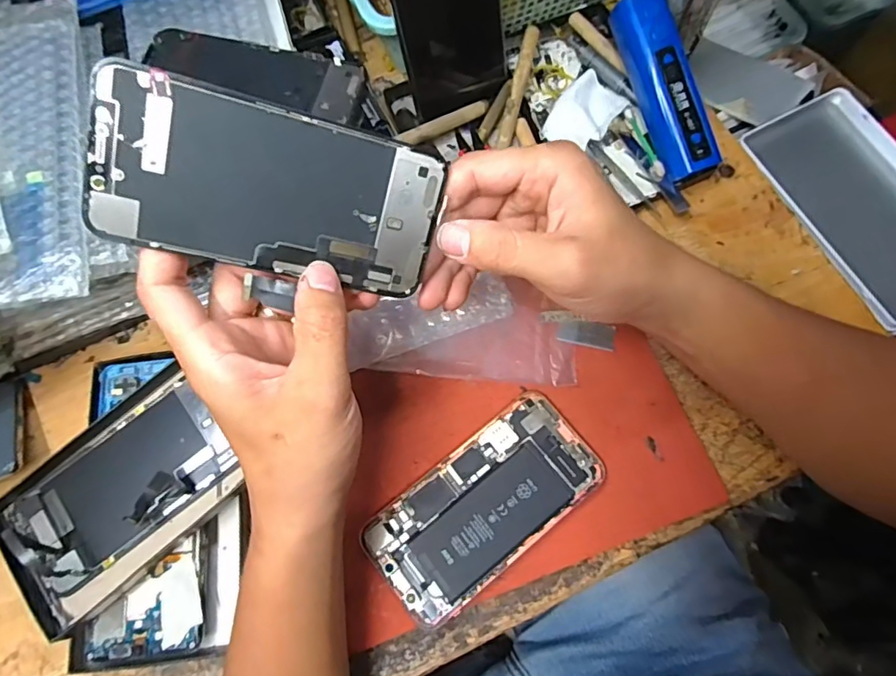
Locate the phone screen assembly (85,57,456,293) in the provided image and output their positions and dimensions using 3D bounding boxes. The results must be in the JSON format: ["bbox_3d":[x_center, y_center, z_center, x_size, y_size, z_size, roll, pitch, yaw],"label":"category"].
[{"bbox_3d":[-0.075,-0.063,0.235,0.143,0.004,0.069,10,108,-19],"label":"phone screen assembly"}]

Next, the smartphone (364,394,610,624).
[{"bbox_3d":[0.024,0.101,0.332,0.145,0.005,0.071,-38,79,-10],"label":"smartphone"}]

